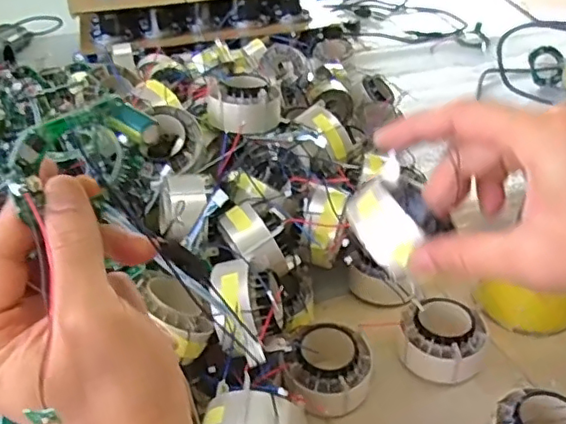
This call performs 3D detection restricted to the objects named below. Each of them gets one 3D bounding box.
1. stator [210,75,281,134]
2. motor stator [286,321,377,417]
[{"bbox_3d":[-0.033,-0.100,0.526,0.061,0.035,0.061,-3,35,-2],"label":"stator"},{"bbox_3d":[0.037,0.117,0.430,0.060,0.034,0.069,8,36,14],"label":"motor stator"}]

